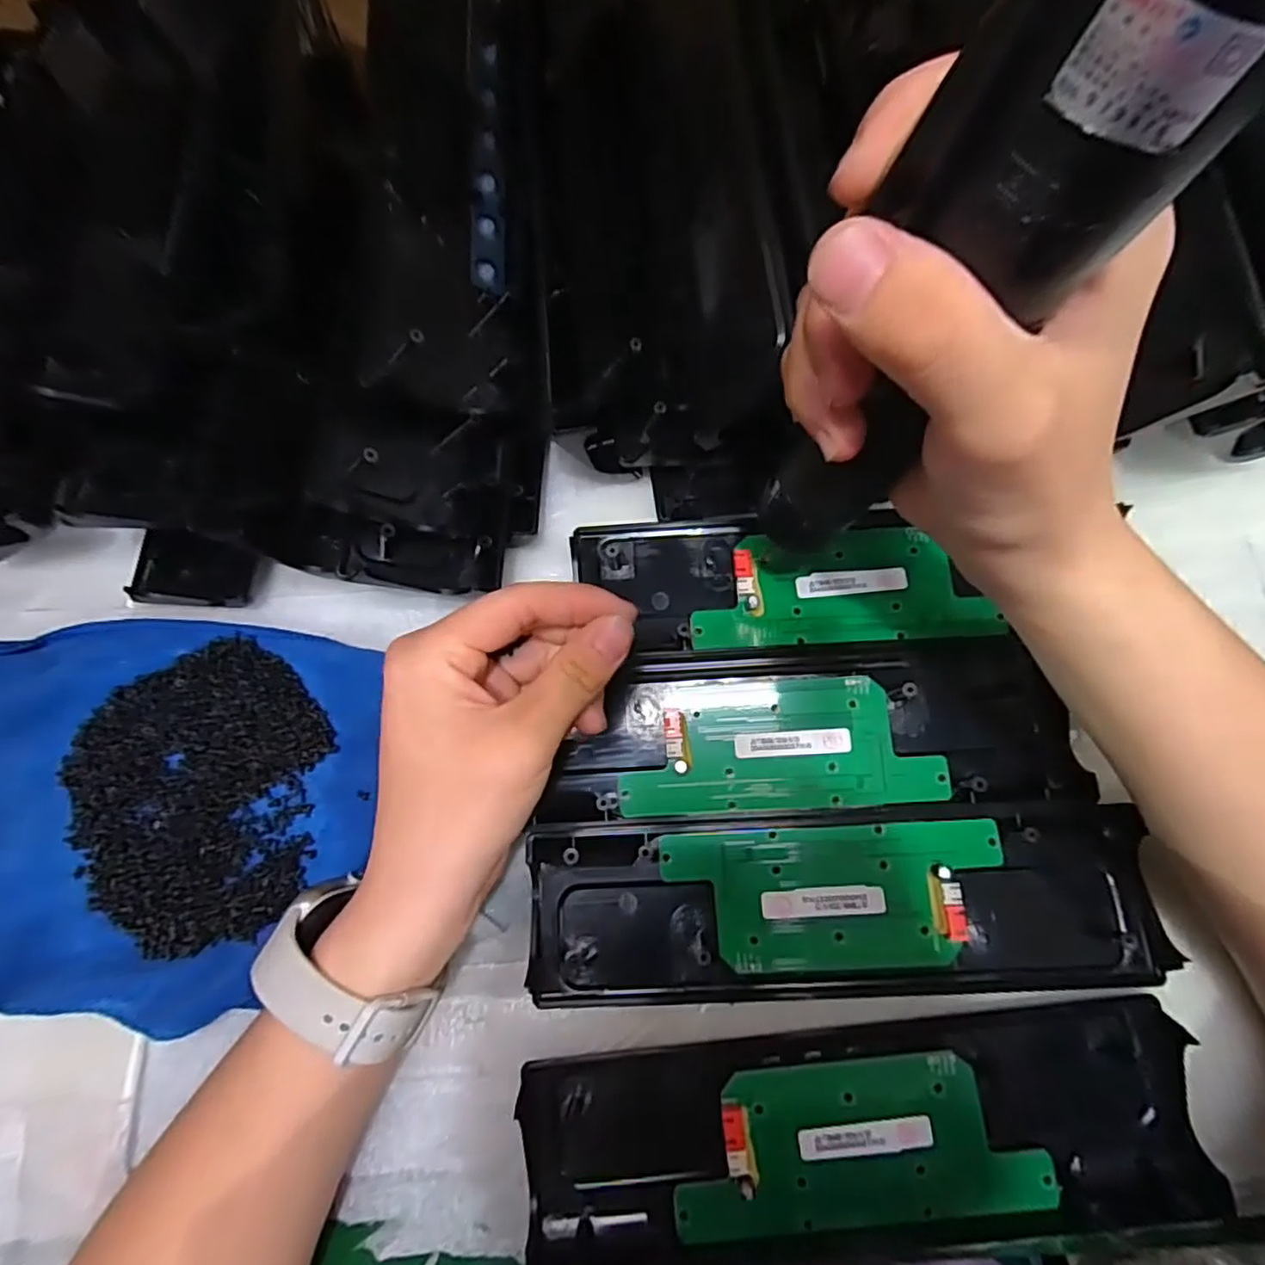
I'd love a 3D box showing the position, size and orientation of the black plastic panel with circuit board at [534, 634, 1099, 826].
[{"bbox_3d":[0.074,0.042,0.289,0.216,0.012,0.072,-3,75,2],"label":"black plastic panel with circuit board"}]

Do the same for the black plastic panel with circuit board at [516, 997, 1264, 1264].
[{"bbox_3d":[0.085,0.193,0.249,0.247,0.021,0.076,-7,75,1],"label":"black plastic panel with circuit board"}]

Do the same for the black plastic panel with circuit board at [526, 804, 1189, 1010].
[{"bbox_3d":[0.083,0.112,0.274,0.245,0.020,0.067,-3,75,2],"label":"black plastic panel with circuit board"}]

